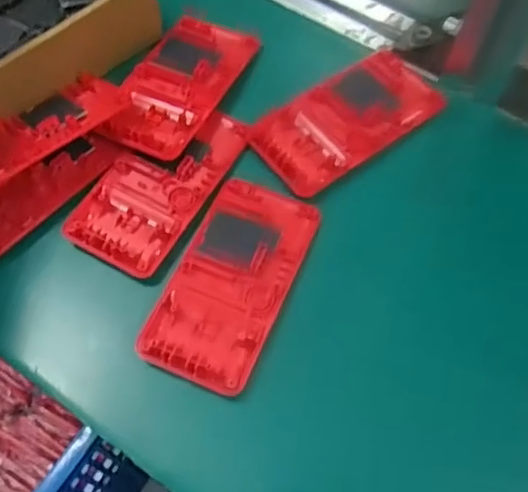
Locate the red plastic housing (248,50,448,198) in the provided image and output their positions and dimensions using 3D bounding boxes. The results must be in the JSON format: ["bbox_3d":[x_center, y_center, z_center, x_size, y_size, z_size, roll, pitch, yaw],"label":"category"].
[{"bbox_3d":[0.054,-0.082,0.385,0.121,0.008,0.062,-32,68,-16],"label":"red plastic housing"}]

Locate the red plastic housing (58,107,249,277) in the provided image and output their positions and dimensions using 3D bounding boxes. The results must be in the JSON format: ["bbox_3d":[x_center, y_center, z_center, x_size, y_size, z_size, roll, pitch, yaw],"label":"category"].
[{"bbox_3d":[-0.061,-0.042,0.368,0.060,0.010,0.122,28,66,13],"label":"red plastic housing"}]

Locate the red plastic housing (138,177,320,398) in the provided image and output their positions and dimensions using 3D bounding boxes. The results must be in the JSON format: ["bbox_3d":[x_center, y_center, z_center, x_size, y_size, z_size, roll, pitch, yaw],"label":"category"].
[{"bbox_3d":[-0.017,0.016,0.339,0.063,0.007,0.122,21,65,10],"label":"red plastic housing"}]

